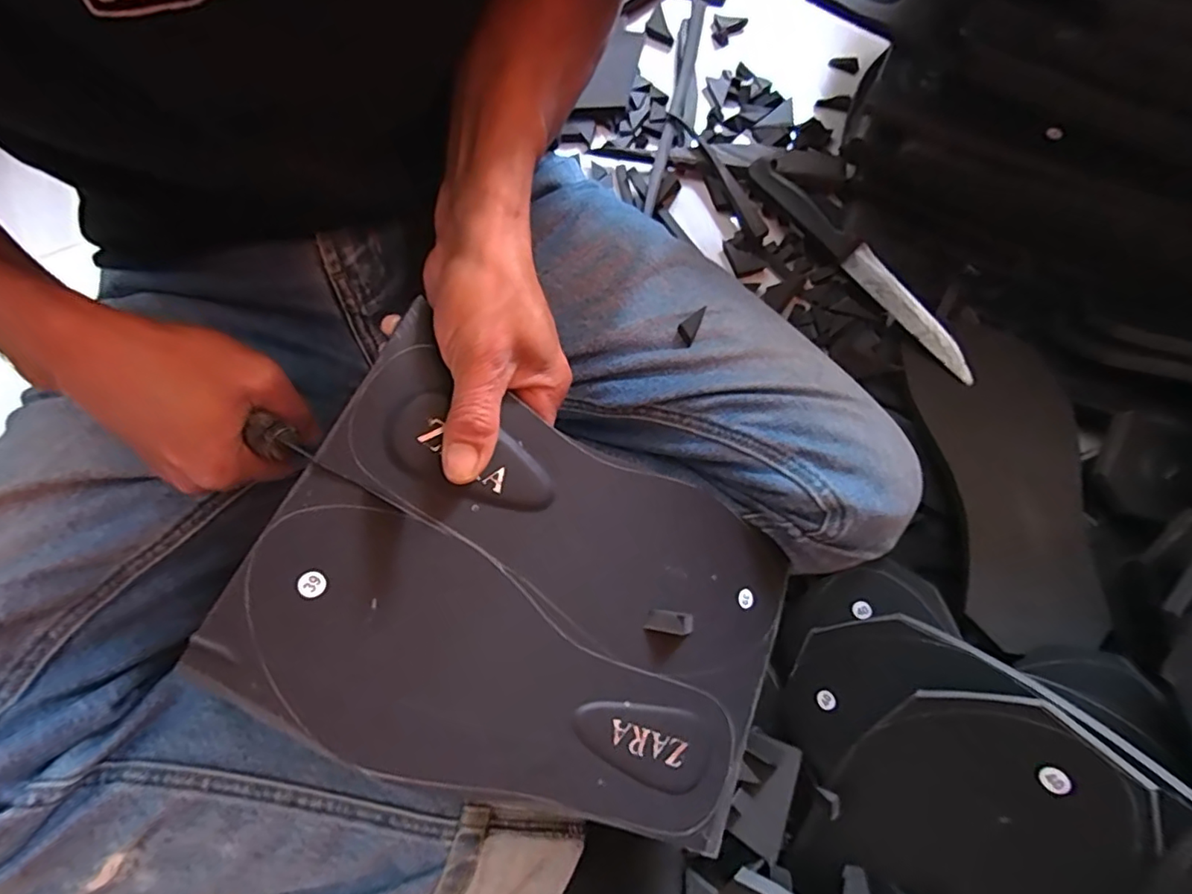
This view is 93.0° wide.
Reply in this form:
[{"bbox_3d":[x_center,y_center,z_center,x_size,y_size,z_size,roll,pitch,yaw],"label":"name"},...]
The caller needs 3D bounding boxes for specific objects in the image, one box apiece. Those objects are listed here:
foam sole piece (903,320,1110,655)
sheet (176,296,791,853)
[{"bbox_3d":[0.283,0.008,0.393,0.096,0.026,0.258,8,59,5],"label":"foam sole piece"},{"bbox_3d":[-0.021,0.080,0.275,0.256,0.011,0.174,32,74,-17],"label":"sheet"}]

